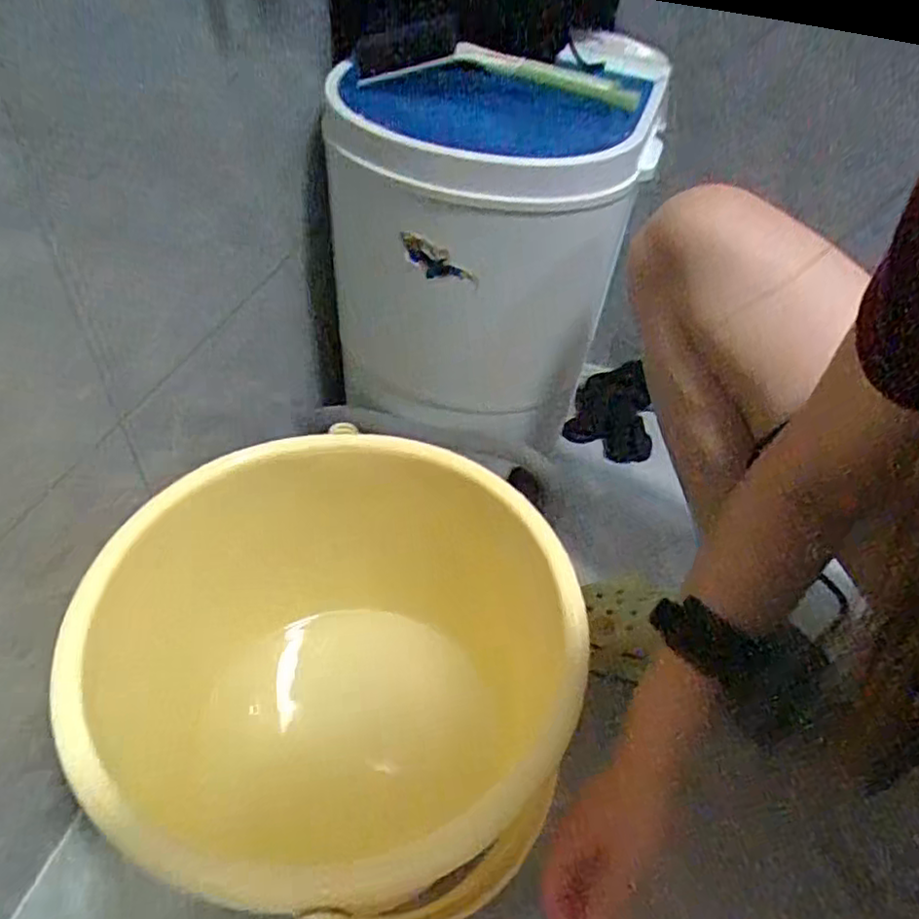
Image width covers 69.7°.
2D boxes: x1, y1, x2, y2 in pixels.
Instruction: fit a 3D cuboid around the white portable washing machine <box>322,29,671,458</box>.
[{"bbox_3d":[0.031,-0.225,0.699,0.277,0.340,0.286,9,45,3],"label":"white portable washing machine"}]

